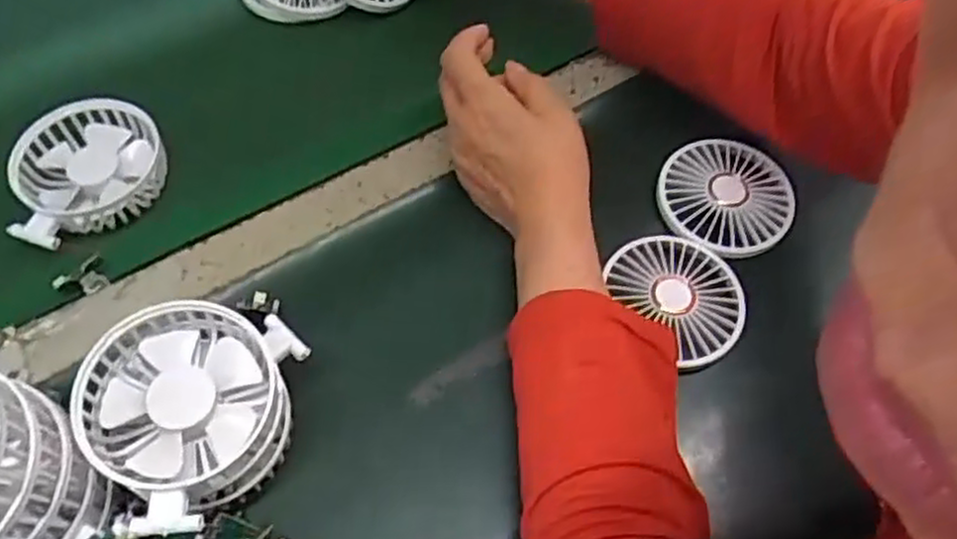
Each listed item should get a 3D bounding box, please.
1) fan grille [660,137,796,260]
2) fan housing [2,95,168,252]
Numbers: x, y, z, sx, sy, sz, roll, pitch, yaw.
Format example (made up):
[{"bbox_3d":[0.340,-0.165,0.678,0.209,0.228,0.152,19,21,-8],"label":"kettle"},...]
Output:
[{"bbox_3d":[0.162,-0.049,0.495,0.084,0.011,0.084,1,59,-1],"label":"fan grille"},{"bbox_3d":[-0.252,-0.065,0.489,0.094,0.033,0.092,-24,63,-15],"label":"fan housing"}]

